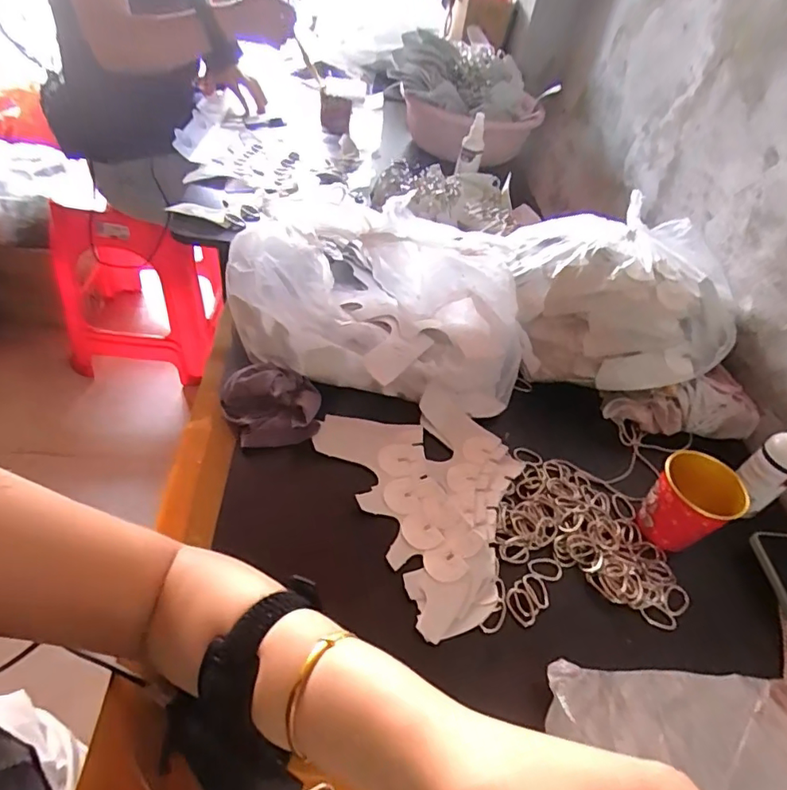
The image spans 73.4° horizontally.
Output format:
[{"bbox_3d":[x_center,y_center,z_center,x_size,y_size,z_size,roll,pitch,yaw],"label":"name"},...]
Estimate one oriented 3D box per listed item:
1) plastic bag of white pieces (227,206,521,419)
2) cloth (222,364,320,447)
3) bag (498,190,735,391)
[{"bbox_3d":[-0.011,-0.111,0.573,0.295,0.129,0.201,11,46,-2],"label":"plastic bag of white pieces"},{"bbox_3d":[-0.118,0.009,0.508,0.092,0.035,0.081,-4,48,-15],"label":"cloth"},{"bbox_3d":[0.251,-0.118,0.603,0.255,0.113,0.223,7,46,-5],"label":"bag"}]

